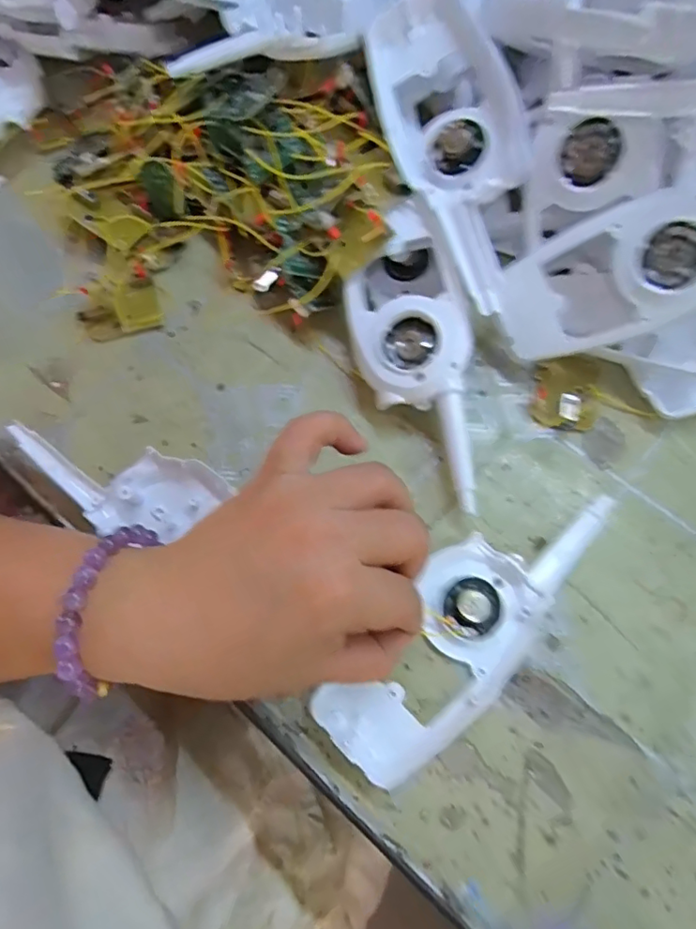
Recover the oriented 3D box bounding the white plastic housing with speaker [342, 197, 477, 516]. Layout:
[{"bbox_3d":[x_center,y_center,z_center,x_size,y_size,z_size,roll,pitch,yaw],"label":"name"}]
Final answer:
[{"bbox_3d":[0.035,-0.053,0.277,0.058,0.013,0.150,-17,84,9],"label":"white plastic housing with speaker"}]

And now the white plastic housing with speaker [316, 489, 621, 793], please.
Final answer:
[{"bbox_3d":[0.058,0.069,0.255,0.163,0.014,0.057,-42,74,-11],"label":"white plastic housing with speaker"}]

